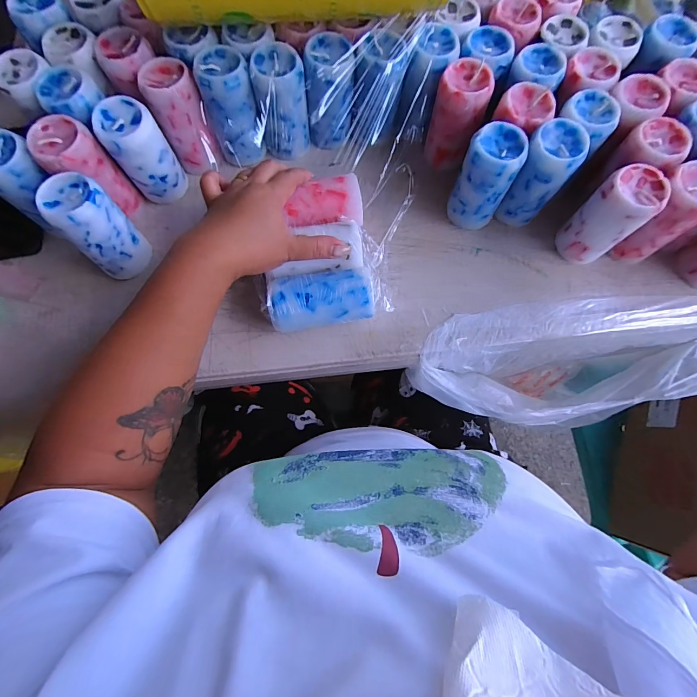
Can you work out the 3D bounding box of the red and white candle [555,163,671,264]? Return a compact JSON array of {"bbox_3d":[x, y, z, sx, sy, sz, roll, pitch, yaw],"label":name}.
[{"bbox_3d":[0.250,-0.124,0.348,0.046,0.092,0.047,-33,78,-8],"label":"red and white candle"}]

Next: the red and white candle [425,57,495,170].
[{"bbox_3d":[0.113,-0.243,0.376,0.051,0.086,0.049,20,77,5],"label":"red and white candle"}]

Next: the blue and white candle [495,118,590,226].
[{"bbox_3d":[0.186,-0.170,0.358,0.045,0.096,0.048,32,78,7],"label":"blue and white candle"}]

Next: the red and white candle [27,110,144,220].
[{"bbox_3d":[-0.250,-0.169,0.347,0.046,0.086,0.049,0,76,0],"label":"red and white candle"}]

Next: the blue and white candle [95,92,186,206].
[{"bbox_3d":[-0.204,-0.193,0.362,0.048,0.097,0.049,-37,79,-9],"label":"blue and white candle"}]

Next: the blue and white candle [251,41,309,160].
[{"bbox_3d":[-0.069,-0.252,0.378,0.051,0.095,0.055,-10,76,-3],"label":"blue and white candle"}]

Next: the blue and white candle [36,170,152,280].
[{"bbox_3d":[-0.231,-0.110,0.335,0.052,0.092,0.050,-42,80,-10],"label":"blue and white candle"}]

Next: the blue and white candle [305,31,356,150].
[{"bbox_3d":[-0.018,-0.272,0.383,0.047,0.092,0.049,5,76,1],"label":"blue and white candle"}]

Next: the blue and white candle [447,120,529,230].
[{"bbox_3d":[0.136,-0.168,0.359,0.052,0.092,0.050,34,78,8],"label":"blue and white candle"}]

